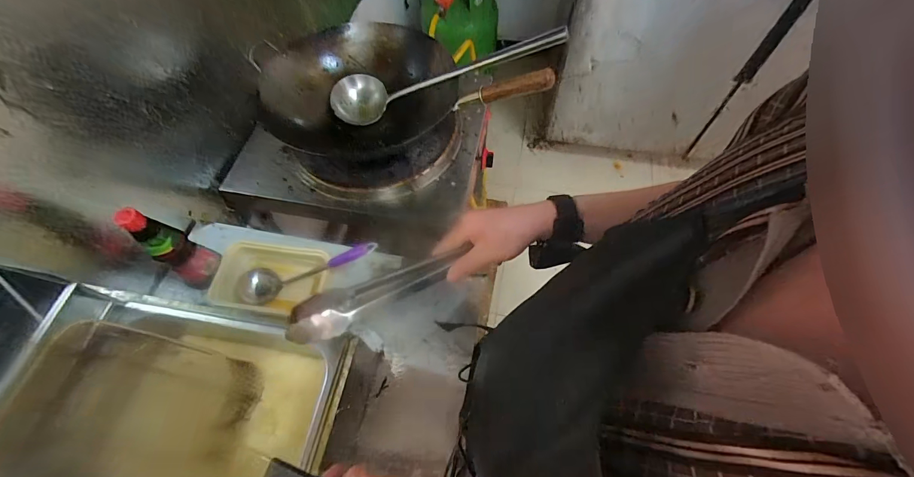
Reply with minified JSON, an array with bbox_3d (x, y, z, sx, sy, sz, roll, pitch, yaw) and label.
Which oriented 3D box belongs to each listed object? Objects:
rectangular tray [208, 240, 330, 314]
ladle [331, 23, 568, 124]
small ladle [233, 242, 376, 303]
[{"bbox_3d":[-0.331,0.077,0.696,0.180,0.062,0.122,7,62,6],"label":"rectangular tray"},{"bbox_3d":[-0.035,-0.349,0.812,0.513,0.071,0.100,-9,60,19],"label":"ladle"},{"bbox_3d":[-0.261,0.062,0.682,0.262,0.052,0.060,-15,60,13],"label":"small ladle"}]

